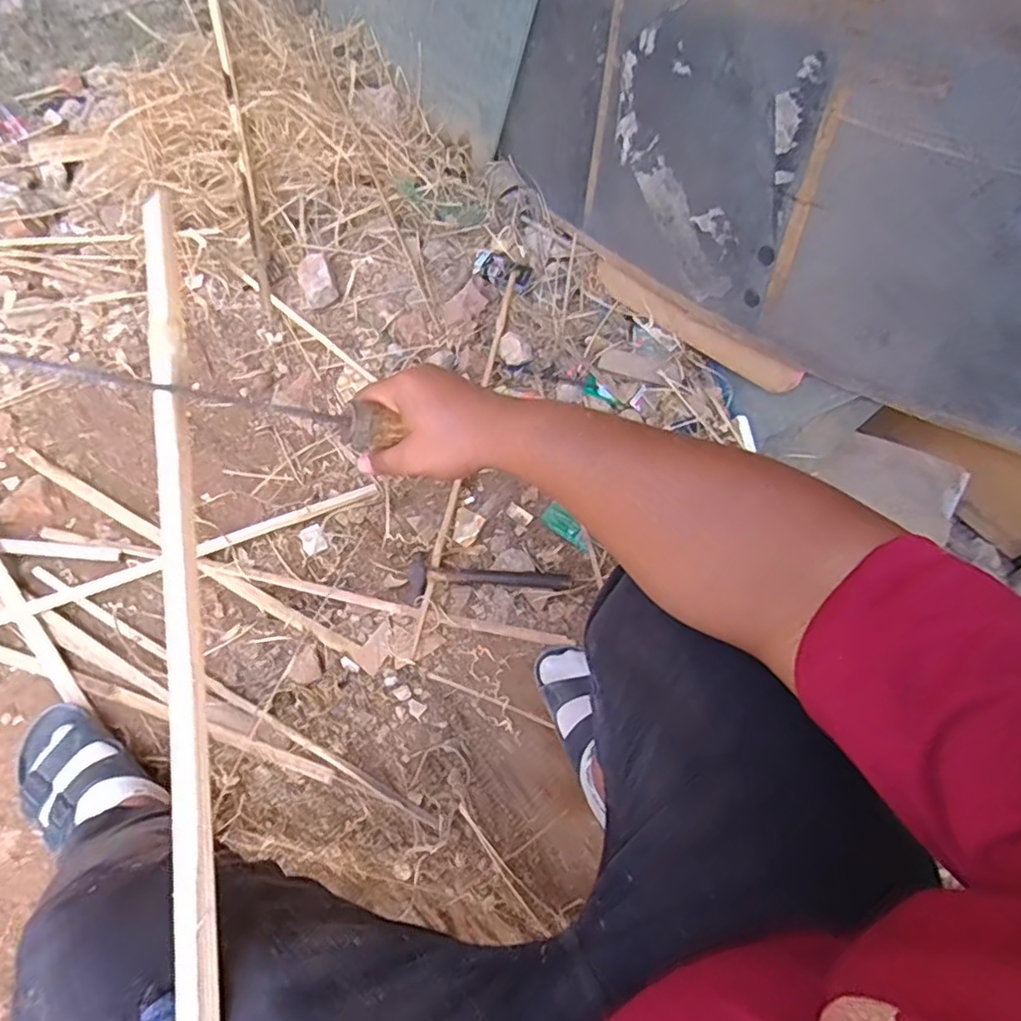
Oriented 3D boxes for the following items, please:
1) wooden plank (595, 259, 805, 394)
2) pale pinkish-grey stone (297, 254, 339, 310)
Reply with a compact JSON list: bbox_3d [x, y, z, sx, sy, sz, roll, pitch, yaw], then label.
[{"bbox_3d":[0.286,-0.308,0.997,0.023,0.068,0.419,-35,56,-16],"label":"wooden plank"},{"bbox_3d":[-0.359,-0.431,1.122,0.055,0.034,0.126,-20,65,-10],"label":"pale pinkish-grey stone"}]

